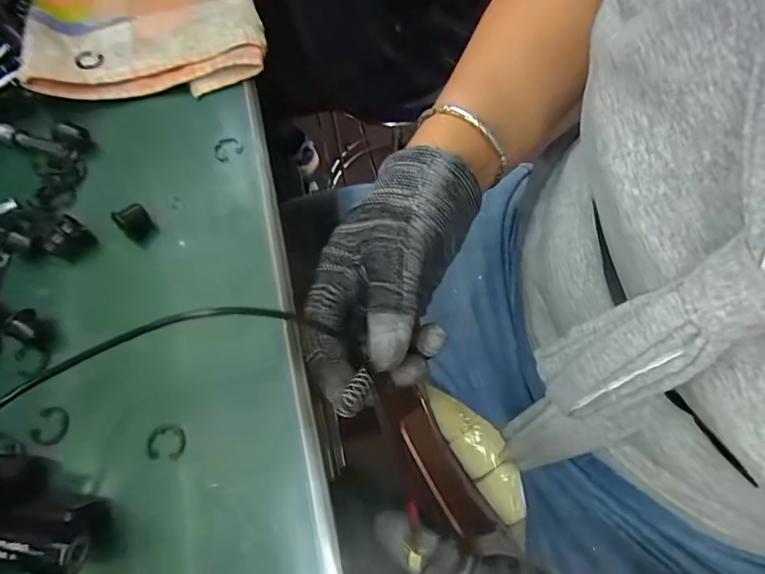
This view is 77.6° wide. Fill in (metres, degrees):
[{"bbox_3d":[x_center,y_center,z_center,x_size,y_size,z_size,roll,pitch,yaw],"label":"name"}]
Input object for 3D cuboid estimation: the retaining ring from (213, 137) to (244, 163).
[{"bbox_3d":[-0.102,-0.091,0.314,0.019,0.004,0.017,-26,73,0],"label":"retaining ring"}]

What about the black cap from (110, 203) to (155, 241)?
[{"bbox_3d":[-0.149,-0.039,0.286,0.017,0.016,0.015,-40,72,-14],"label":"black cap"}]

